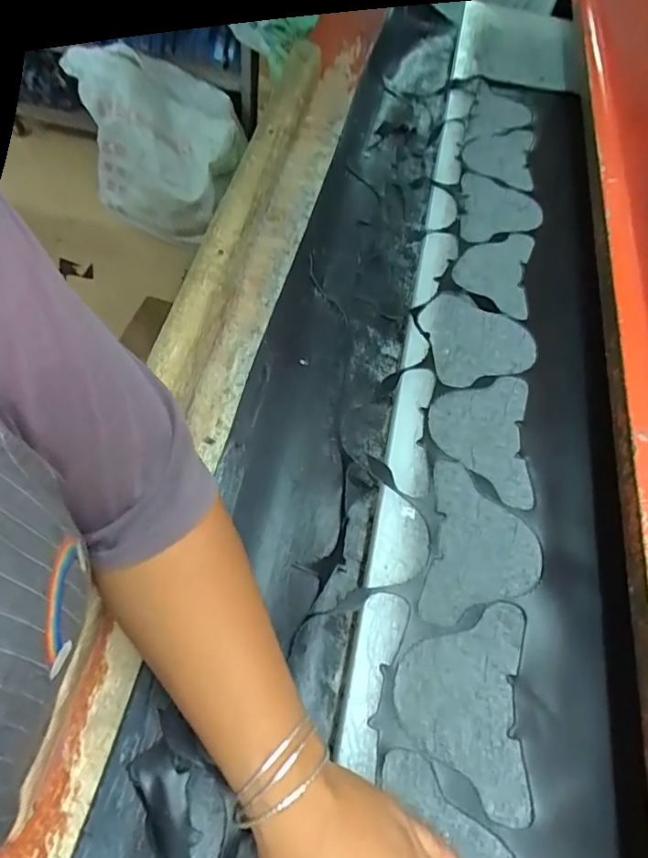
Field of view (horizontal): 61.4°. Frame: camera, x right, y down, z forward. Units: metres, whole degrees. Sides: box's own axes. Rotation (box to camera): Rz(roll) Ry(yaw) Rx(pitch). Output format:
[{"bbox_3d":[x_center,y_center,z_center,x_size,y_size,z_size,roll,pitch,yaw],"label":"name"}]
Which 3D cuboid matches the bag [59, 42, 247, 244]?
[{"bbox_3d":[-0.495,-0.839,1.618,0.506,0.397,0.287,25,58,9],"label":"bag"}]

